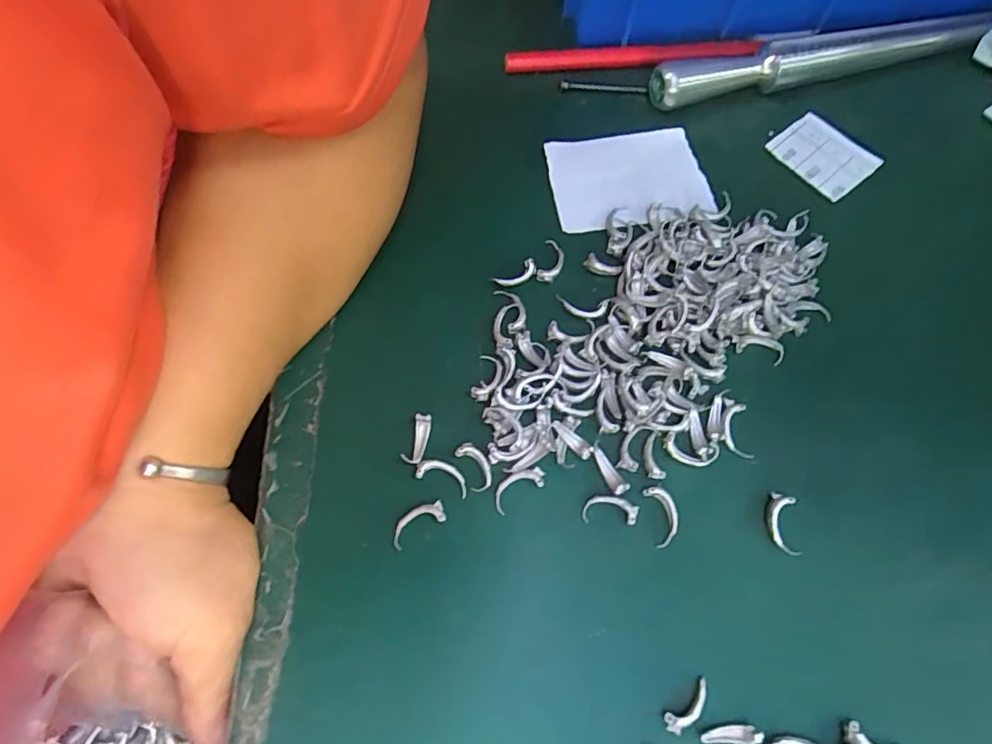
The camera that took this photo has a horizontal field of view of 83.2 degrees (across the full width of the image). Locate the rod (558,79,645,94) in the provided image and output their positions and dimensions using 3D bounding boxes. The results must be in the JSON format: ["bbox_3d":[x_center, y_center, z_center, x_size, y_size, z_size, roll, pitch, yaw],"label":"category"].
[{"bbox_3d":[0.057,-0.152,0.297,0.044,0.005,0.006,8,69,3],"label":"rod"}]

